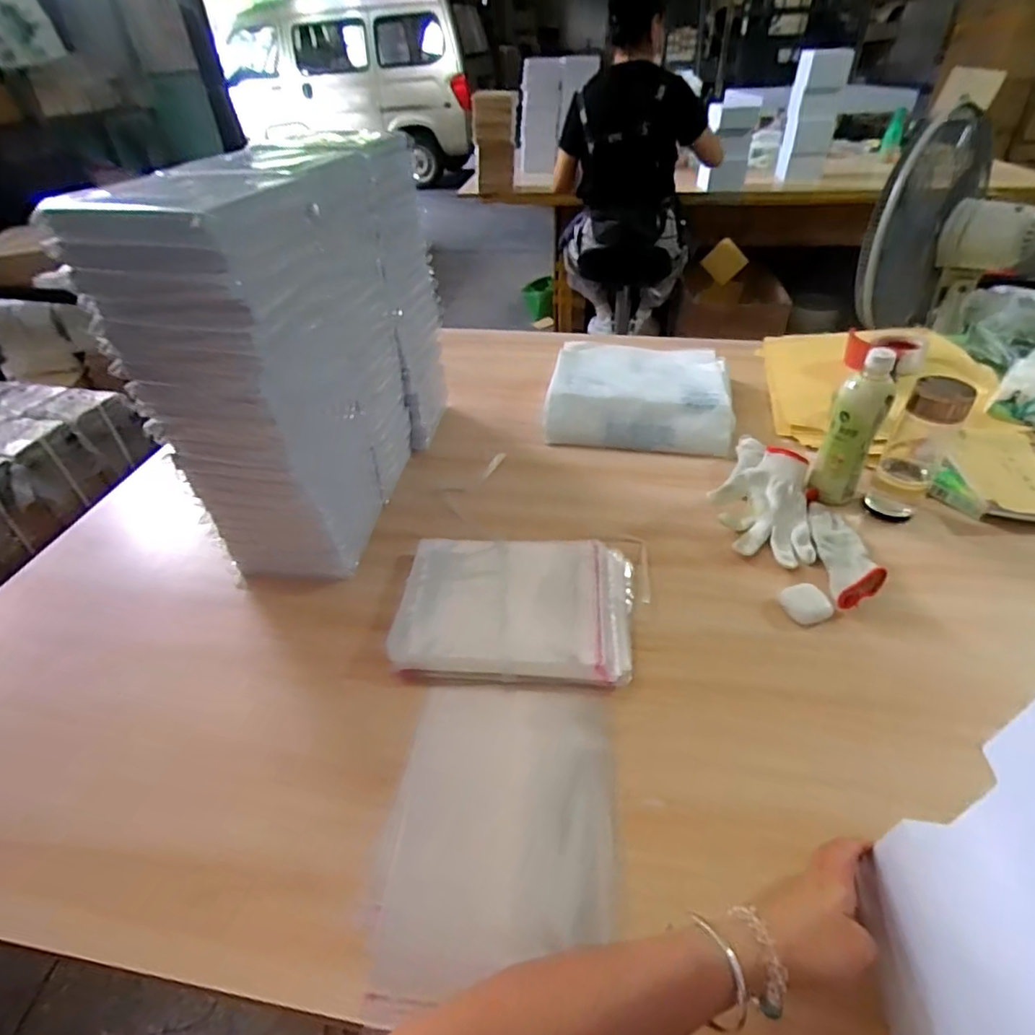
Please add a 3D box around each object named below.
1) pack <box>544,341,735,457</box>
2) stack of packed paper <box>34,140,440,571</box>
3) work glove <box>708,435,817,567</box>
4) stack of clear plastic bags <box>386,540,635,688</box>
[{"bbox_3d":[0.214,-0.229,1.006,0.306,0.068,0.284,4,42,12],"label":"pack"},{"bbox_3d":[-0.259,-0.214,0.744,0.168,0.428,0.443,4,42,11],"label":"stack of packed paper"},{"bbox_3d":[0.339,-0.035,0.786,0.128,0.050,0.224,7,43,15],"label":"work glove"},{"bbox_3d":[0.001,0.095,0.651,0.262,0.034,0.196,6,49,-3],"label":"stack of clear plastic bags"}]

